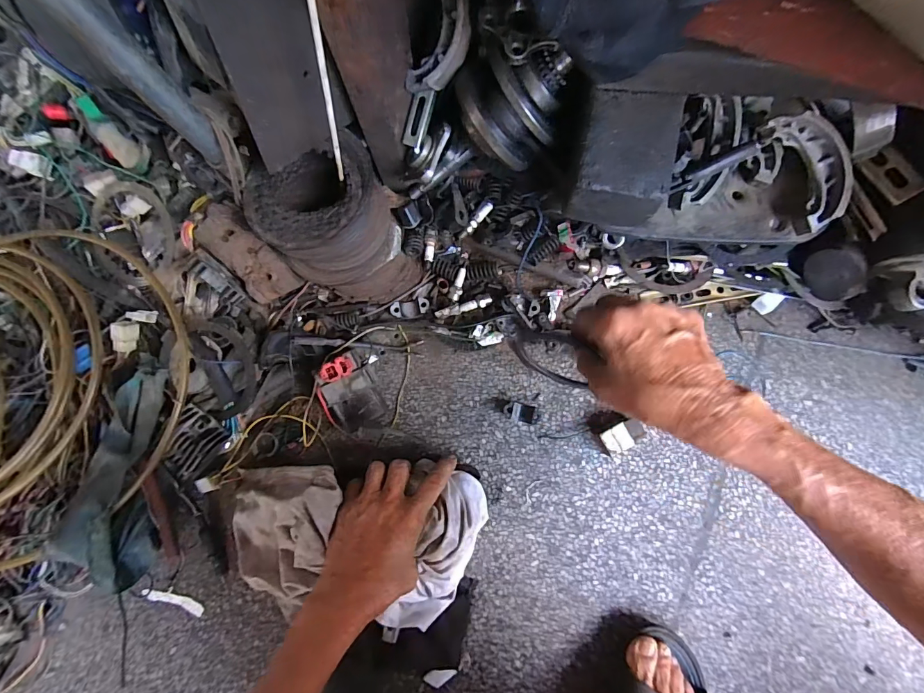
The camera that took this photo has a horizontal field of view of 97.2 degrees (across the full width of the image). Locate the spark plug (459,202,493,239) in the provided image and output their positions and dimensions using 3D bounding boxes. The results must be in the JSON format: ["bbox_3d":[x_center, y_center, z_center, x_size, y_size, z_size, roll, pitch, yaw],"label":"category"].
[{"bbox_3d":[0.016,-0.143,0.463,0.010,0.008,0.051,44,101,1],"label":"spark plug"}]

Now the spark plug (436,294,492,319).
[{"bbox_3d":[0.002,-0.045,0.465,0.066,0.012,0.013,-21,81,-1],"label":"spark plug"}]

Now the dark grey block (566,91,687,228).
[{"bbox_3d":[0.132,-0.151,0.340,0.076,0.065,0.082,13,82,4],"label":"dark grey block"}]

